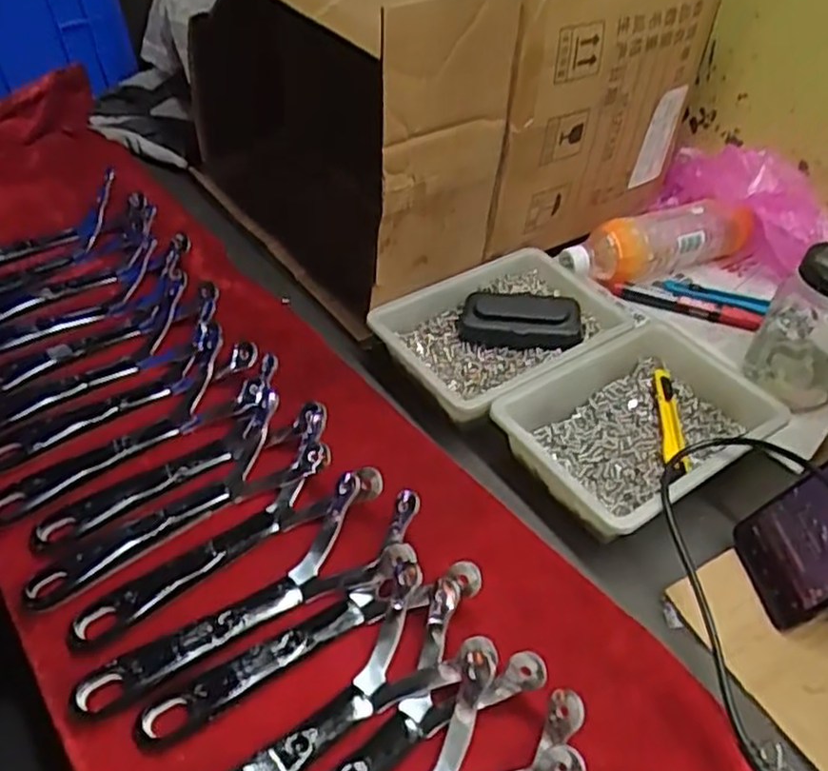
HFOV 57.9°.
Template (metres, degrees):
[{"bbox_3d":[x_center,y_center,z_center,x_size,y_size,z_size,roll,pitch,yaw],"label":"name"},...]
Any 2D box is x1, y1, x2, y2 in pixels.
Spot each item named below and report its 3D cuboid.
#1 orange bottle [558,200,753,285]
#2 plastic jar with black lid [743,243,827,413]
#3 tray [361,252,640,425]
[{"bbox_3d":[0.246,-0.149,0.781,0.214,0.056,0.062,-14,46,-17],"label":"orange bottle"},{"bbox_3d":[0.343,-0.047,0.636,0.083,0.125,0.087,1,44,-1],"label":"plastic jar with black lid"},{"bbox_3d":[0.087,-0.049,0.679,0.211,0.046,0.142,-26,51,-26],"label":"tray"}]

